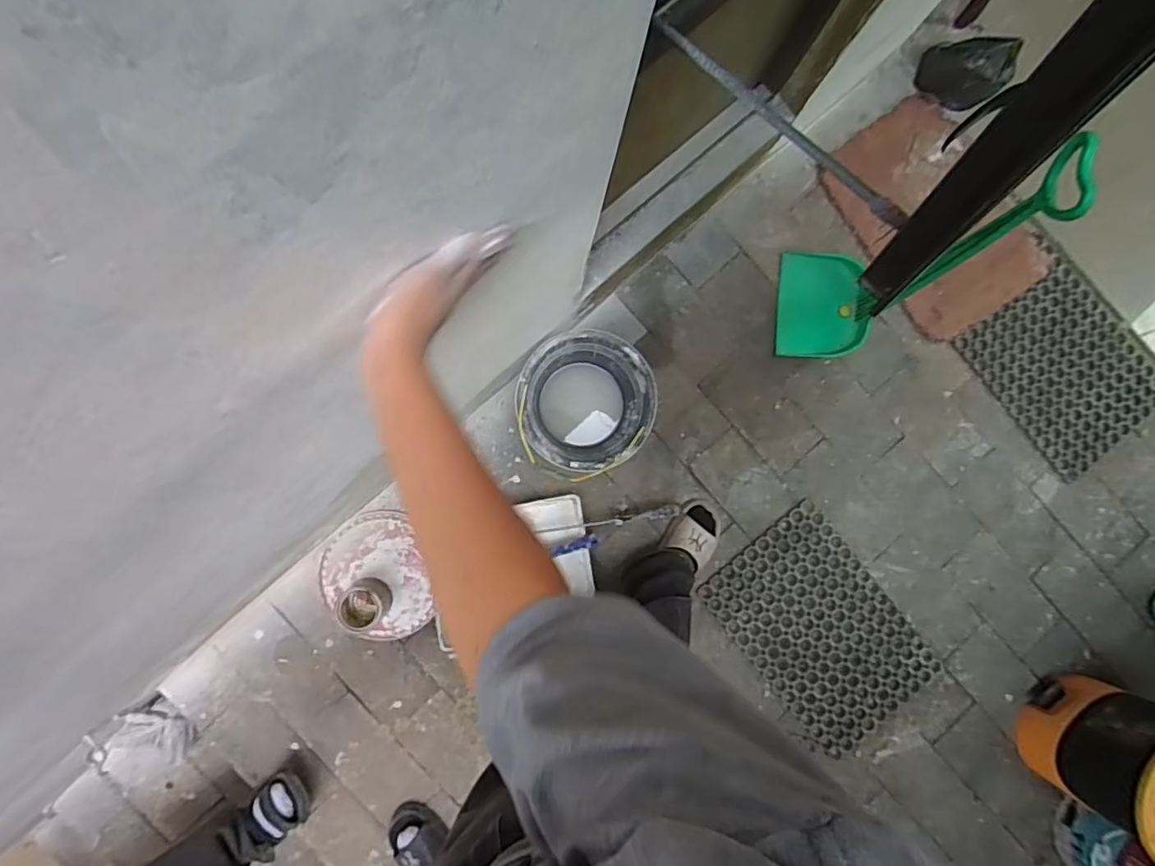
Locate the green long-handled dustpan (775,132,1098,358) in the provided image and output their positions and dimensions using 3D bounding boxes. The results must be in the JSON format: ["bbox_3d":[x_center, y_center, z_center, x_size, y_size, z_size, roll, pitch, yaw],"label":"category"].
[{"bbox_3d":[0.600,-0.320,1.076,0.210,0.690,0.243,2,87,-3],"label":"green long-handled dustpan"}]

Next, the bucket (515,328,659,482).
[{"bbox_3d":[0.016,-0.056,1.284,0.271,0.199,0.291,1,87,-3],"label":"bucket"}]

